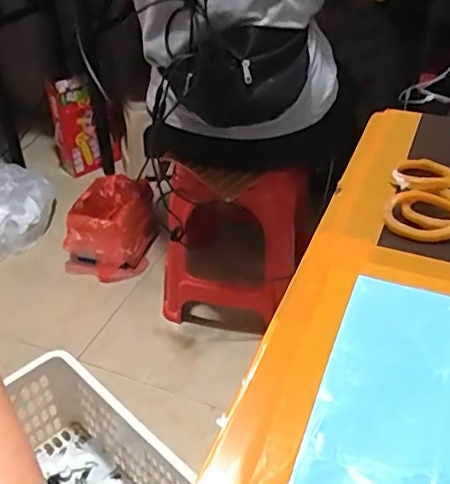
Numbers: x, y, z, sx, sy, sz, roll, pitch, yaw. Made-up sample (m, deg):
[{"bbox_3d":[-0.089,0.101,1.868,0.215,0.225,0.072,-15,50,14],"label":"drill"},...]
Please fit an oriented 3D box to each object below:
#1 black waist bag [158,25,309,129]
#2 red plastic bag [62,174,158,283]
[{"bbox_3d":[0.022,-0.293,1.015,0.254,0.156,0.093,-4,37,-4],"label":"black waist bag"},{"bbox_3d":[-0.315,-0.035,1.640,0.219,0.193,0.266,9,38,14],"label":"red plastic bag"}]

